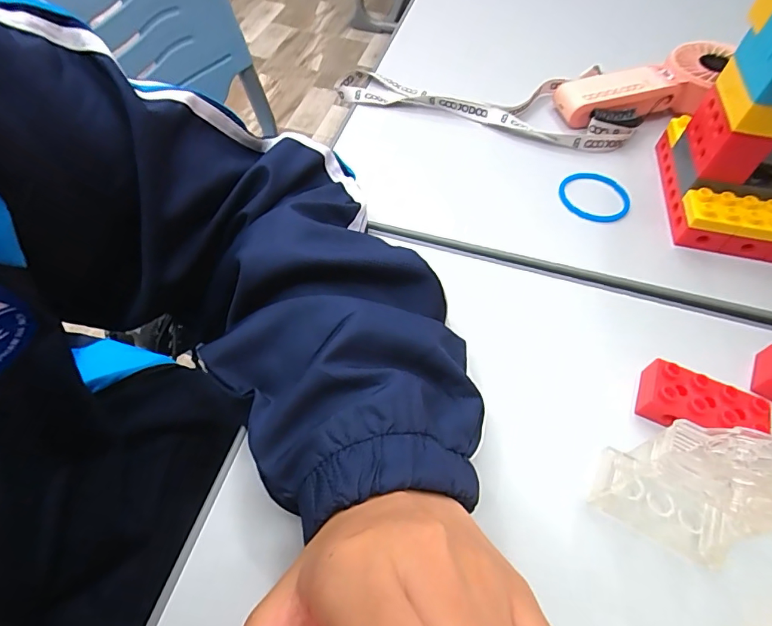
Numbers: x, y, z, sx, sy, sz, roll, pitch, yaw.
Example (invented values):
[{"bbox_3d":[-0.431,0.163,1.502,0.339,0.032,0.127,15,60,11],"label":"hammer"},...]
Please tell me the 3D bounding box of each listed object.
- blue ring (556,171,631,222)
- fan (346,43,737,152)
[{"bbox_3d":[0.169,-0.094,0.369,0.053,0.008,0.053,1,58,-2],"label":"blue ring"},{"bbox_3d":[0.132,-0.202,0.419,0.350,0.041,0.108,2,56,-1],"label":"fan"}]

